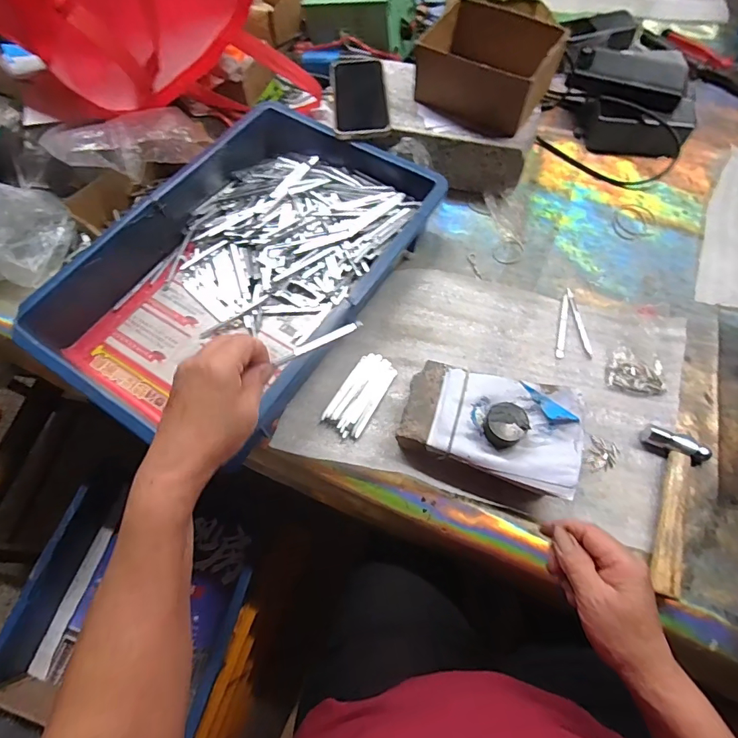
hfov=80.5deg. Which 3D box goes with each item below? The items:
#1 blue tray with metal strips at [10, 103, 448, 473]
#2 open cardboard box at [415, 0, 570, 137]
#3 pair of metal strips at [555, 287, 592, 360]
[{"bbox_3d":[-0.141,-0.118,0.519,0.289,0.079,0.427,30,69,15],"label":"blue tray with metal strips"},{"bbox_3d":[0.148,-0.383,0.548,0.157,0.084,0.129,35,70,17],"label":"open cardboard box"},{"bbox_3d":[0.246,-0.052,0.517,0.040,0.004,0.095,13,65,8],"label":"pair of metal strips"}]

